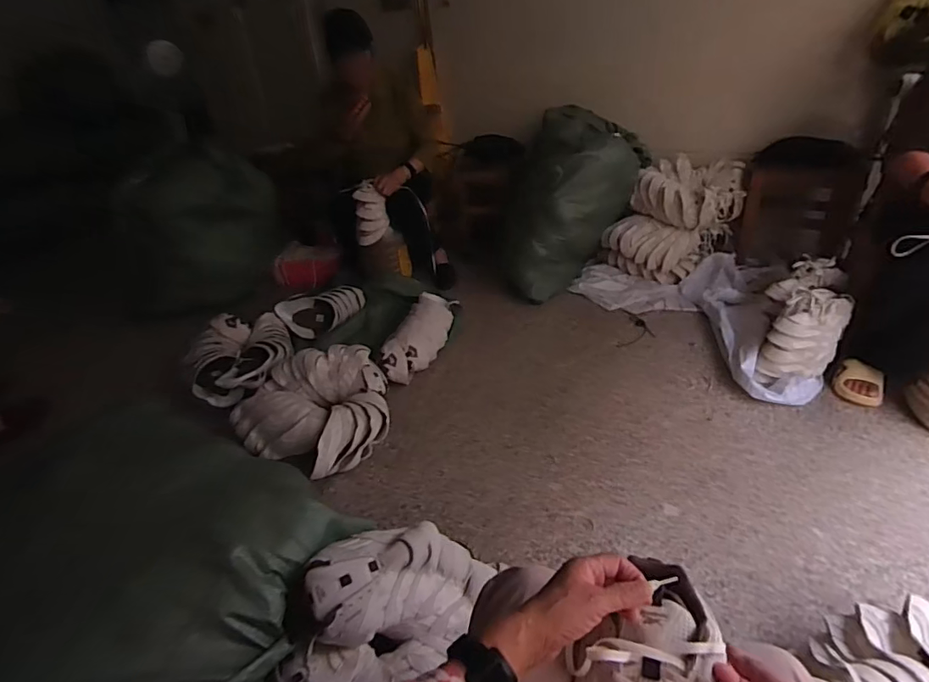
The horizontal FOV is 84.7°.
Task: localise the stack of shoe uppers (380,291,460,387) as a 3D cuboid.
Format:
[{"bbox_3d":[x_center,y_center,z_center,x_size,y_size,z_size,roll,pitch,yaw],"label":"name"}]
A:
[{"bbox_3d":[-0.130,-0.045,1.672,0.130,0.098,0.495,3,34,14],"label":"stack of shoe uppers"}]

